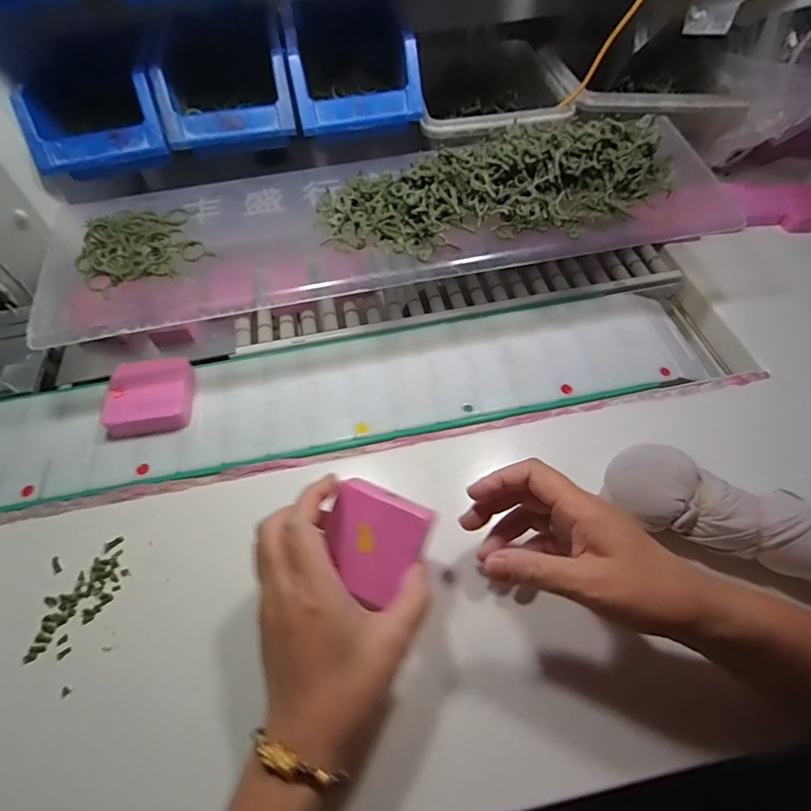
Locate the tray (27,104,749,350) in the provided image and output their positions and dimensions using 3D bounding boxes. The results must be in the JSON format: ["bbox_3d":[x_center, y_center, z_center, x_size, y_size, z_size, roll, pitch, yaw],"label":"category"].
[{"bbox_3d":[-0.017,-0.181,0.417,0.602,0.061,0.173,-9,56,-4],"label":"tray"}]

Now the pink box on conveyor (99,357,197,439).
[{"bbox_3d":[-0.232,-0.007,0.427,0.068,0.025,0.072,-11,56,-5],"label":"pink box on conveyor"}]

